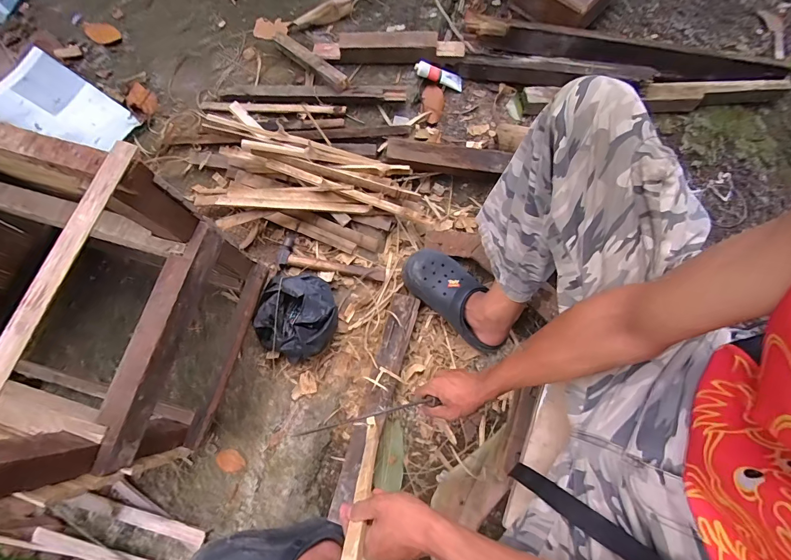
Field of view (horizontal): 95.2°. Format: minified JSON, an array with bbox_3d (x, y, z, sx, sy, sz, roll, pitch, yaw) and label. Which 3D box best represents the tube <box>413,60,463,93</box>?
[{"bbox_3d":[0.118,-0.550,0.970,0.140,0.025,0.035,12,74,-19],"label":"tube"}]

